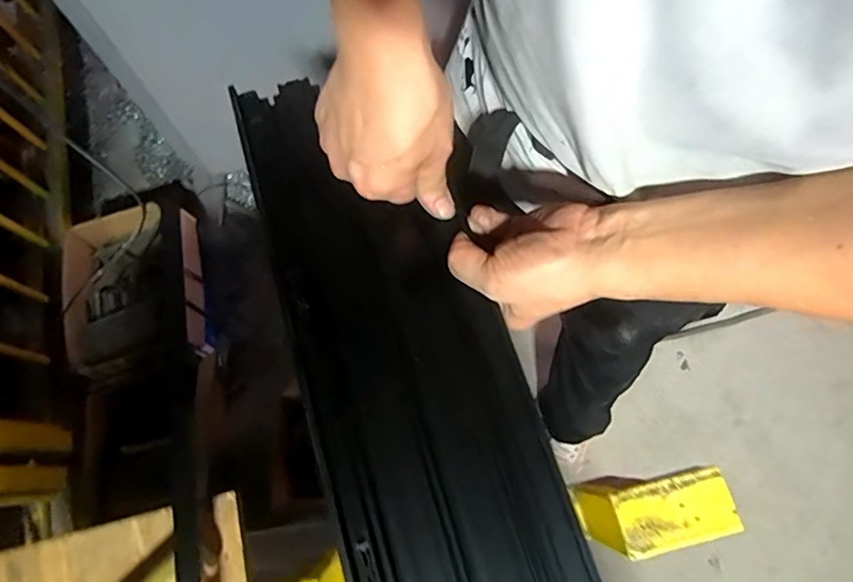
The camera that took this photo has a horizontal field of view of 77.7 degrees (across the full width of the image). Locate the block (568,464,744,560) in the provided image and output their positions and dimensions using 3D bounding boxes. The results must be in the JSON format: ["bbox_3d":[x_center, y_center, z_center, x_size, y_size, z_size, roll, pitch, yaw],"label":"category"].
[{"bbox_3d":[0.165,0.161,0.394,0.092,0.065,0.049,-11,71,-3],"label":"block"}]

